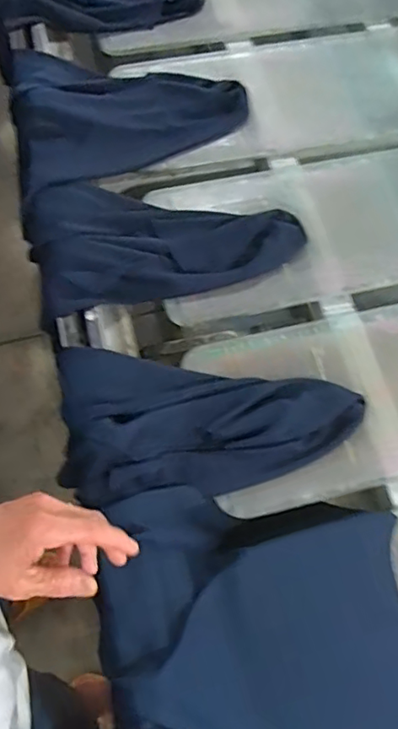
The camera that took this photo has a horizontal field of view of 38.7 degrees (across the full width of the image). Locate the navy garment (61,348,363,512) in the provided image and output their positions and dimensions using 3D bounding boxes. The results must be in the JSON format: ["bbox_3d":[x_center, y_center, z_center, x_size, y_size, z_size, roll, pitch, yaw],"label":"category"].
[{"bbox_3d":[0.017,0.051,0.596,0.318,0.048,0.174,-6,66,-6],"label":"navy garment"}]

